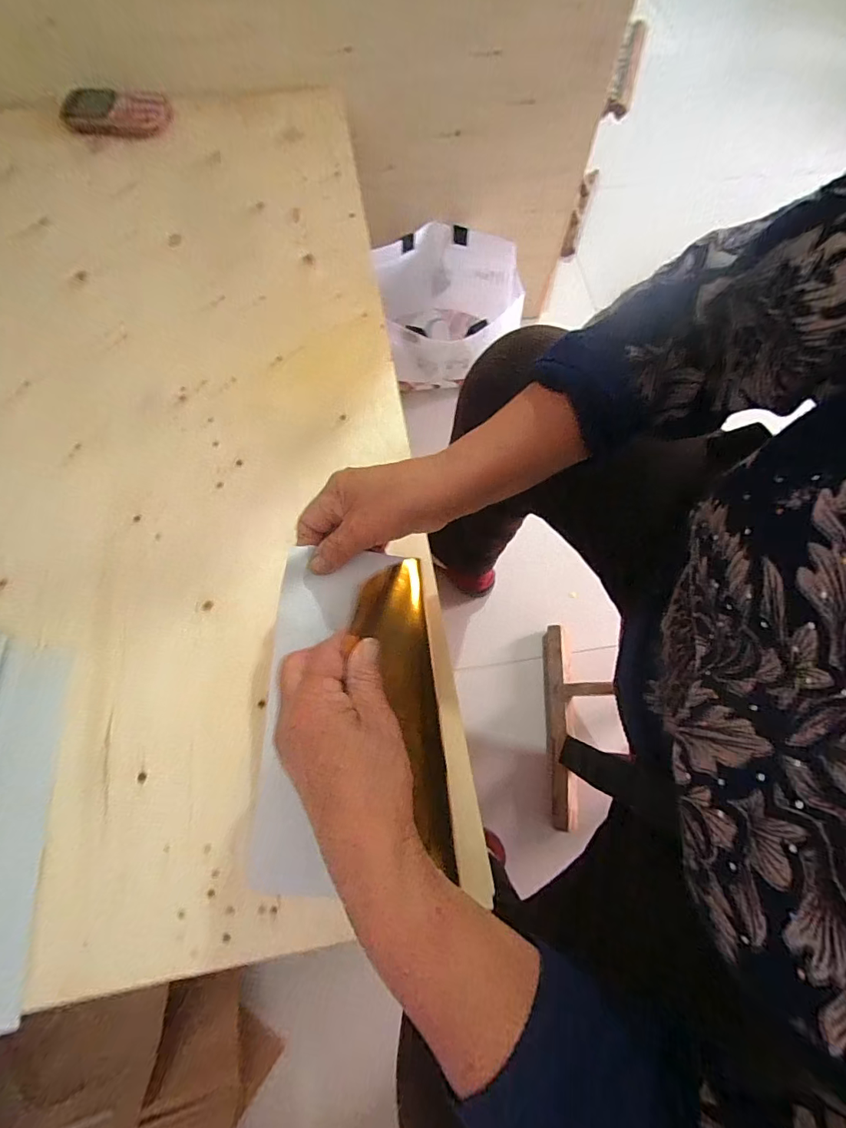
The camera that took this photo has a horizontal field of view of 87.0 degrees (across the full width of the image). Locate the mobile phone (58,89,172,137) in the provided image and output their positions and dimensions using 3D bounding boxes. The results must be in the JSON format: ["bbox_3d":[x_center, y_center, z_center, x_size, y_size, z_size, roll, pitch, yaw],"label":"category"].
[{"bbox_3d":[-0.411,-0.602,0.589,0.134,0.020,0.062,6,71,1],"label":"mobile phone"}]

